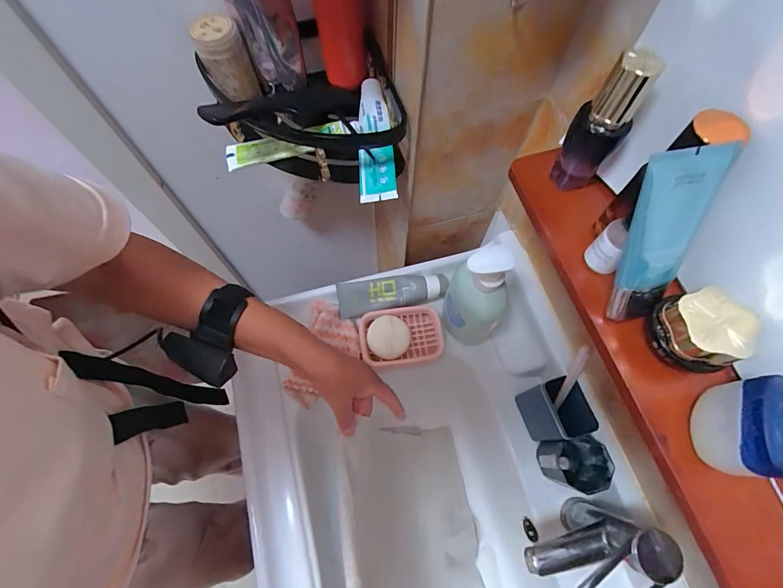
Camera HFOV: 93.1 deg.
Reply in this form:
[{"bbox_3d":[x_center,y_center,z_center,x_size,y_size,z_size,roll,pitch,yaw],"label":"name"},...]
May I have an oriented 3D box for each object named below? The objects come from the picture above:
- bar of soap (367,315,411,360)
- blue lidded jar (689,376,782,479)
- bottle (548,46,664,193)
[{"bbox_3d":[-0.004,0.063,0.544,0.060,0.024,0.061,0,67,-1],"label":"bar of soap"},{"bbox_3d":[0.221,0.083,0.228,0.034,0.050,0.054,25,69,9],"label":"blue lidded jar"},{"bbox_3d":[0.165,-0.130,0.300,0.038,0.119,0.032,32,70,12],"label":"bottle"}]

